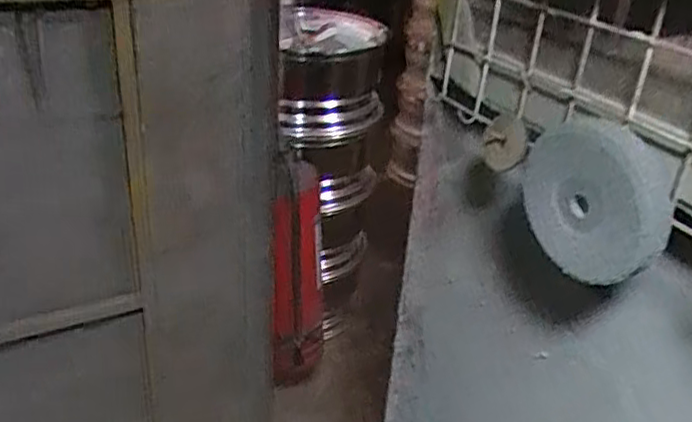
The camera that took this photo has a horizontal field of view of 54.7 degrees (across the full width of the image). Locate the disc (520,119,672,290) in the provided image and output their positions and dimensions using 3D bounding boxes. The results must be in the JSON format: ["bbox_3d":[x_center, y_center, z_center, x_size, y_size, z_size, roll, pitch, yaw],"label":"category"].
[{"bbox_3d":[0.187,-0.009,0.525,0.041,0.123,0.128,-5,31,-20],"label":"disc"}]

